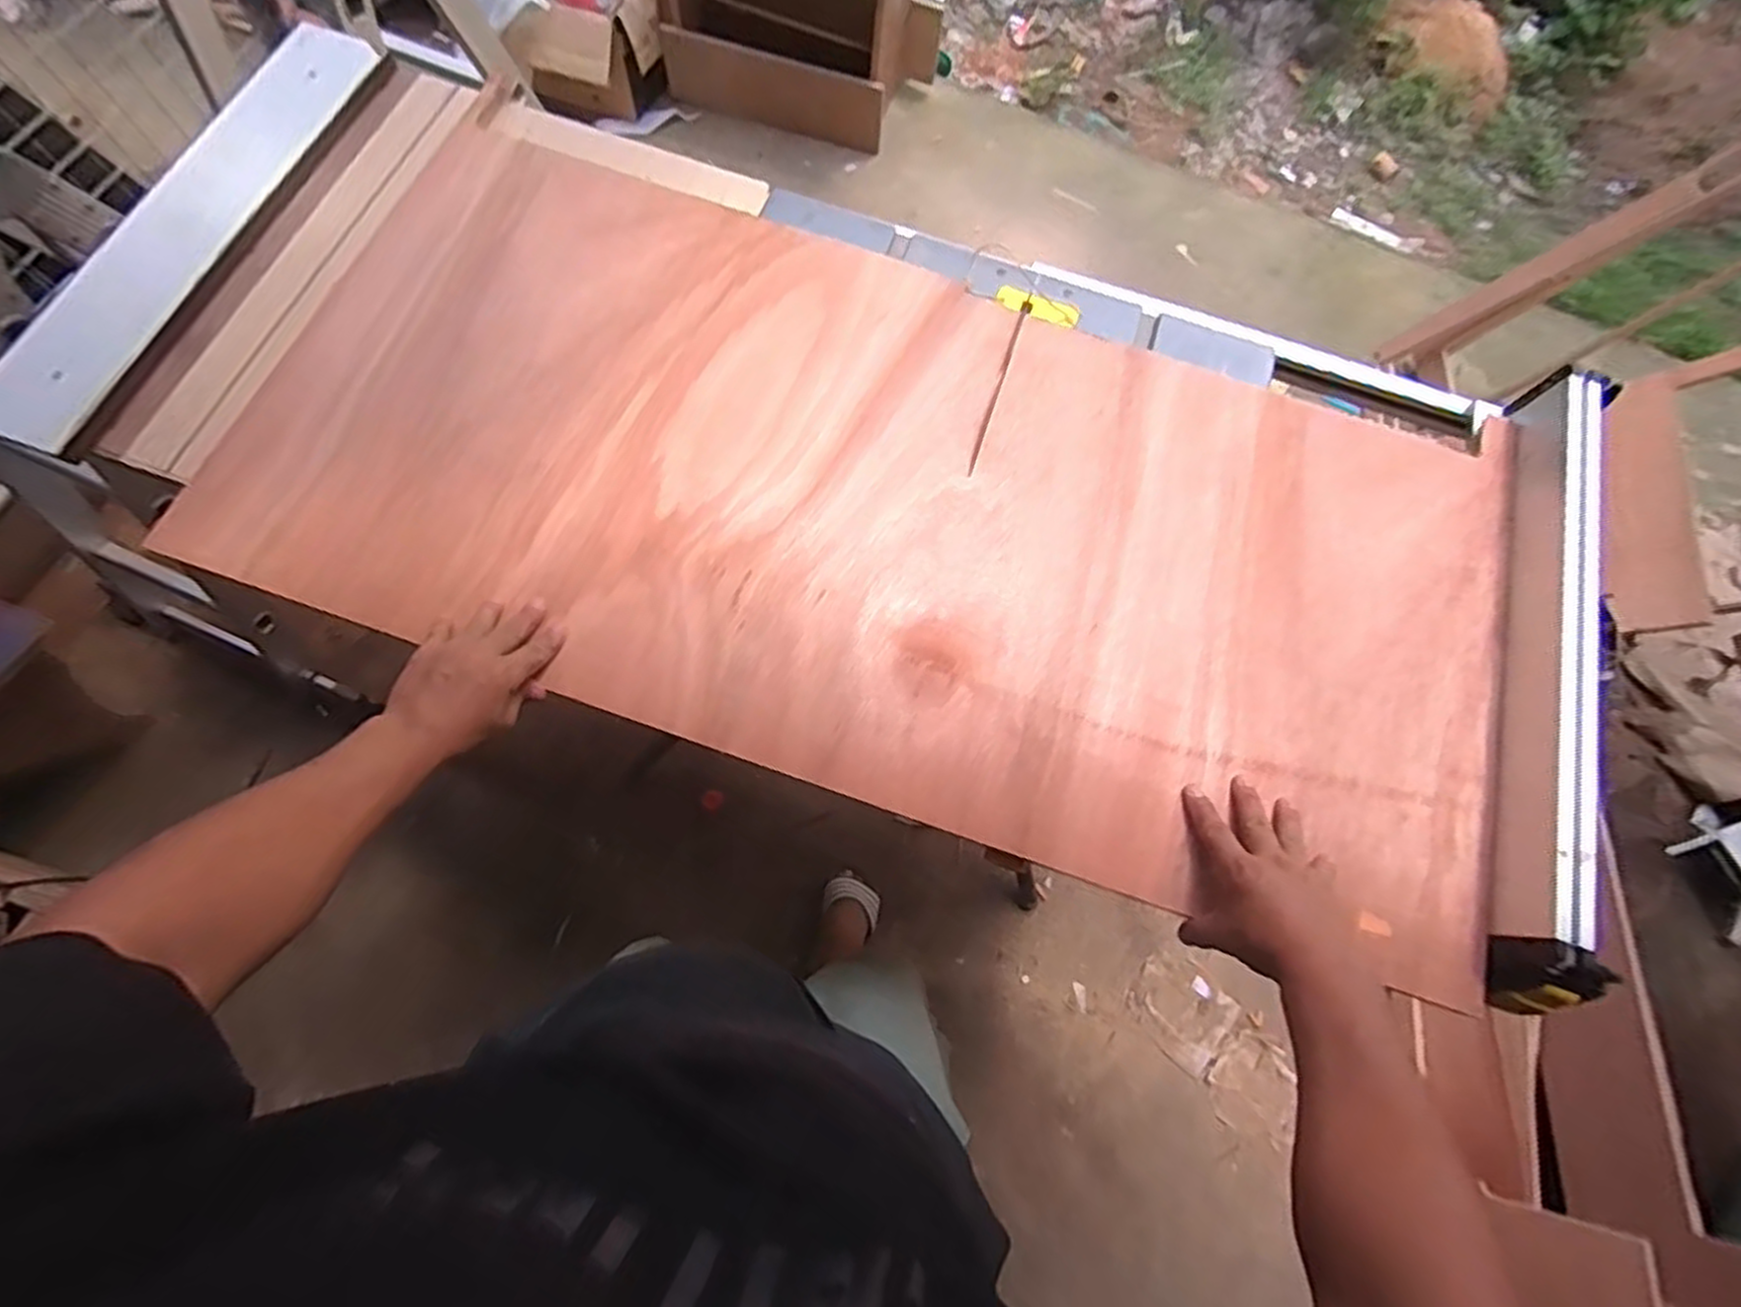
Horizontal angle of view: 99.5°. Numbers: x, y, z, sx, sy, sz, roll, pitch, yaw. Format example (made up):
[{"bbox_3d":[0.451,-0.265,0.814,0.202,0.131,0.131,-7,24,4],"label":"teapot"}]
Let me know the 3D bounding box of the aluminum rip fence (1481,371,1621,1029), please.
[{"bbox_3d":[0.619,-0.004,0.667,0.052,0.084,0.611,19,73,4],"label":"aluminum rip fence"}]

